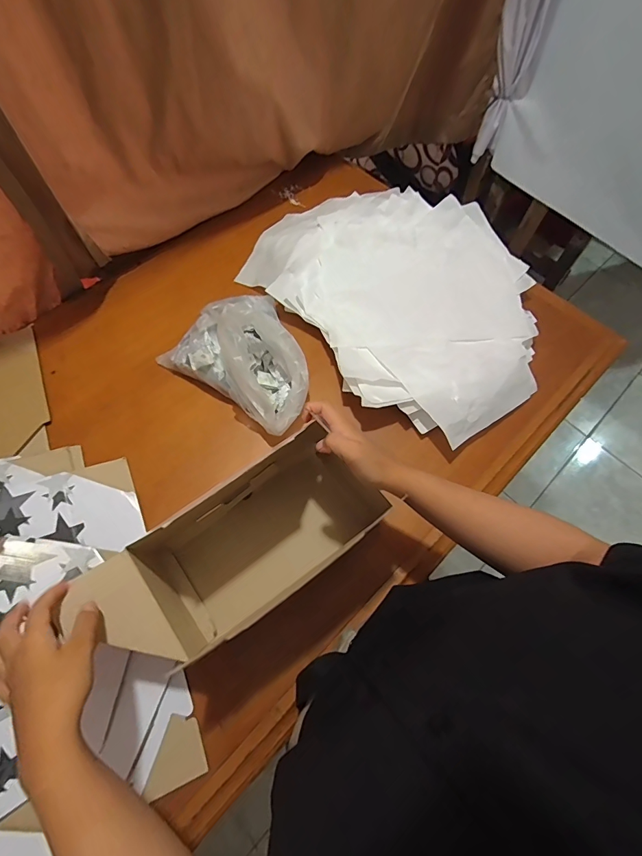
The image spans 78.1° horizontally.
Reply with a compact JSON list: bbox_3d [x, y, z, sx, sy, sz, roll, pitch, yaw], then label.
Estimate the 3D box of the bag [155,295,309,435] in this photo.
[{"bbox_3d":[-0.109,-0.136,0.631,0.253,0.132,0.195,34,69,13],"label":"bag"}]

